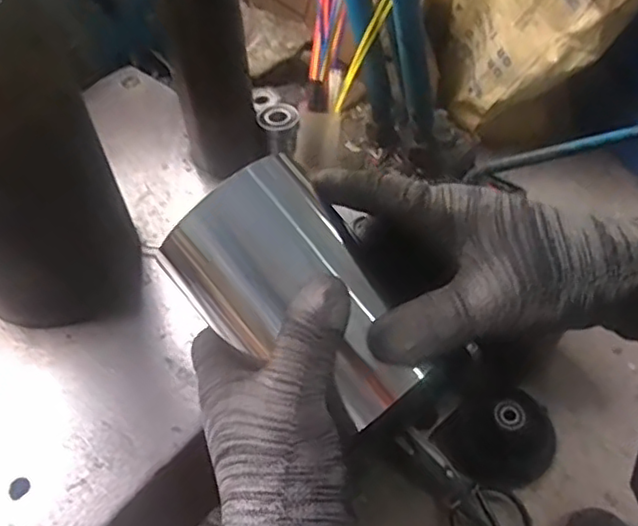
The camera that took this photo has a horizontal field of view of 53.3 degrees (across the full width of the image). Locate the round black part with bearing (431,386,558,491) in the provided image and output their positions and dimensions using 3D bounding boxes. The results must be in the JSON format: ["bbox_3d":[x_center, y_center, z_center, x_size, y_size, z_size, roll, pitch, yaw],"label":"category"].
[{"bbox_3d":[0.249,0.229,0.853,0.155,0.058,0.129,-36,58,-22],"label":"round black part with bearing"}]

